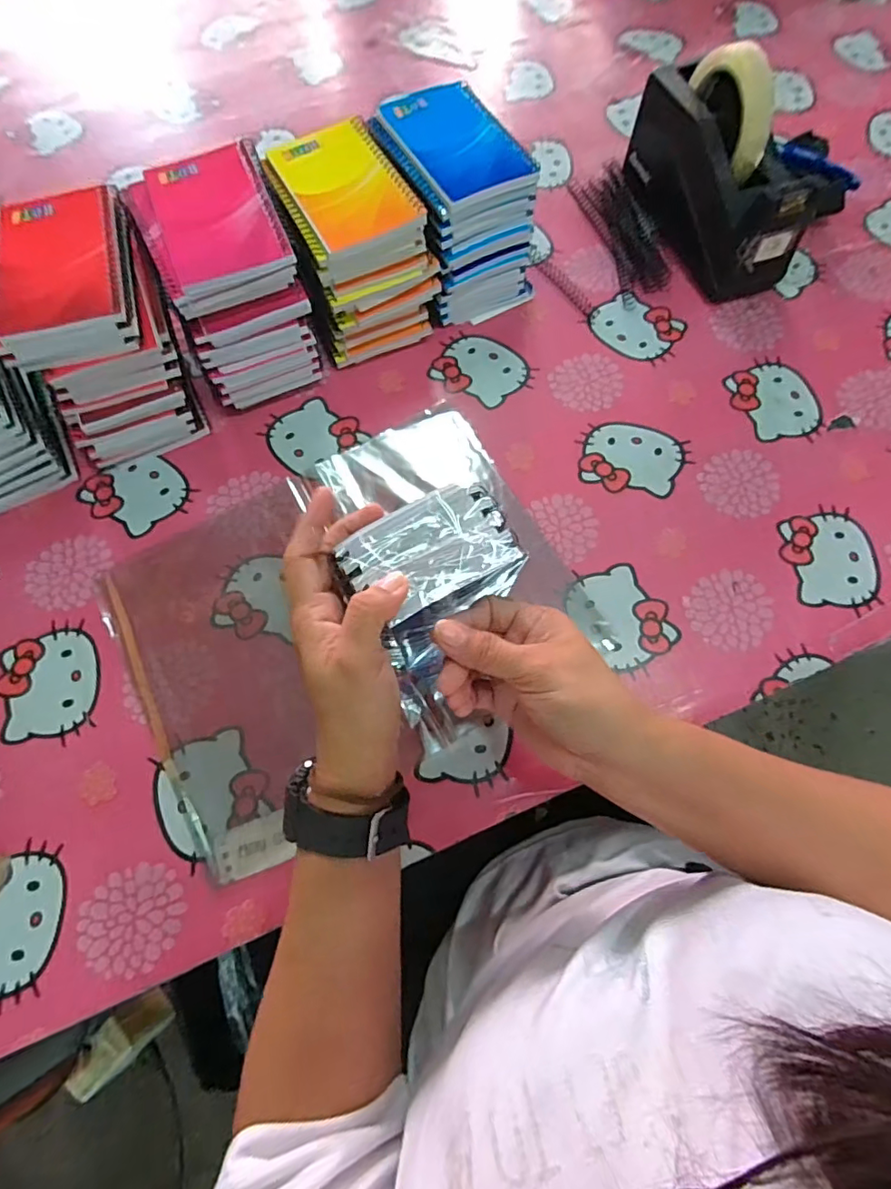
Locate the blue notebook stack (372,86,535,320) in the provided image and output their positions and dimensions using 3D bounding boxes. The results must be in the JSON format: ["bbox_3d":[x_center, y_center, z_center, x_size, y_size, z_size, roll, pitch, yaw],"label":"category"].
[{"bbox_3d":[0.010,-0.345,0.475,0.103,0.112,0.139,-23,71,-8],"label":"blue notebook stack"}]

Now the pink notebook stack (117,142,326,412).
[{"bbox_3d":[-0.171,-0.252,0.436,0.095,0.123,0.132,-21,71,-7],"label":"pink notebook stack"}]

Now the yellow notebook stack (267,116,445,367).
[{"bbox_3d":[-0.078,-0.300,0.460,0.104,0.115,0.134,-24,71,-8],"label":"yellow notebook stack"}]

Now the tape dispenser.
[{"bbox_3d":[0.250,-0.390,0.483,0.077,0.118,0.201,-19,71,-6],"label":"tape dispenser"}]

